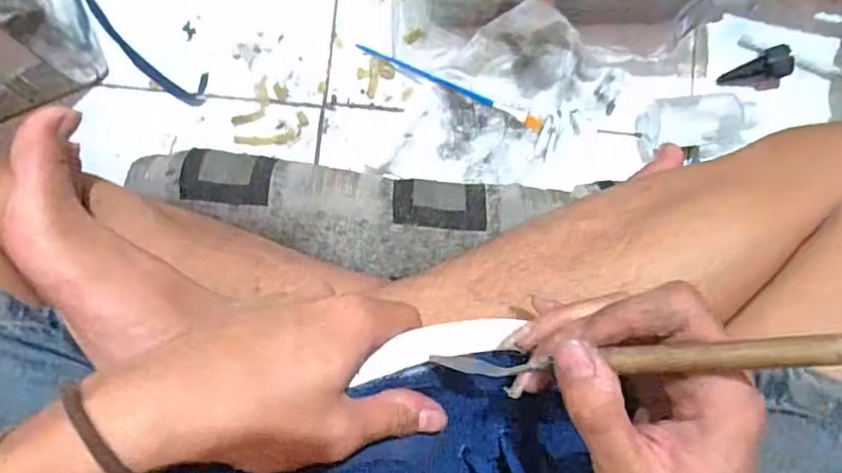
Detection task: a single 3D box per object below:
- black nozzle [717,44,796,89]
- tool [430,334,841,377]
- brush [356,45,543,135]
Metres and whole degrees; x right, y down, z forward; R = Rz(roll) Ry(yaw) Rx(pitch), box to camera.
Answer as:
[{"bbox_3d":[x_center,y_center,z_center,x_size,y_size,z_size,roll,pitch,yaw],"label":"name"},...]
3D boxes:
[{"bbox_3d":[0.272,-0.131,0.475,0.048,0.027,0.028,-24,85,-4],"label":"black nozzle"},{"bbox_3d":[0.071,0.047,0.224,0.153,0.006,0.011,-12,83,34],"label":"tool"},{"bbox_3d":[0.022,-0.121,0.470,0.162,0.009,0.011,29,84,14],"label":"brush"}]

